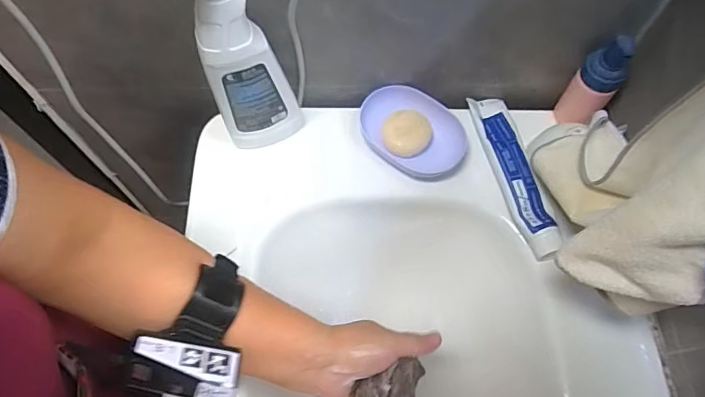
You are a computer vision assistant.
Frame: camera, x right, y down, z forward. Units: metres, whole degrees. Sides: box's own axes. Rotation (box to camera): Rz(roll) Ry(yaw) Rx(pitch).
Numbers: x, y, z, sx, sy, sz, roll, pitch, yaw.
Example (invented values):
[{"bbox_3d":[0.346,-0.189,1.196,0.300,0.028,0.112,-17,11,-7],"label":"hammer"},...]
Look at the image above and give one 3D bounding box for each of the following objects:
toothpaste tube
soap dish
[{"bbox_3d":[0.185,-0.033,0.552,0.046,0.024,0.211,-10,66,-5],"label":"toothpaste tube"},{"bbox_3d":[0.072,-0.082,0.573,0.132,0.029,0.084,30,68,13],"label":"soap dish"}]

